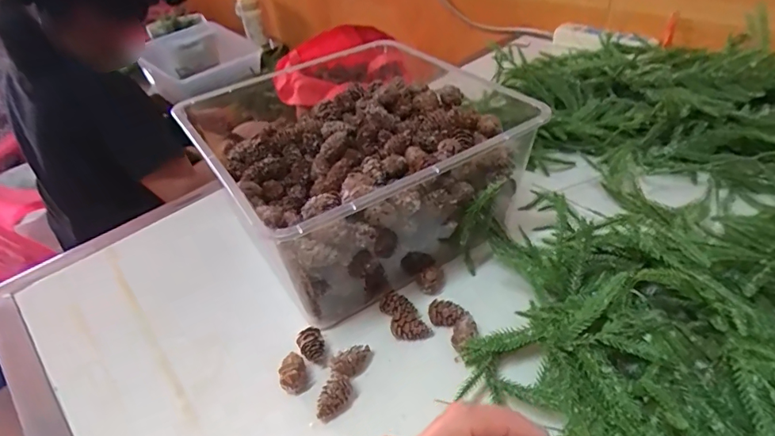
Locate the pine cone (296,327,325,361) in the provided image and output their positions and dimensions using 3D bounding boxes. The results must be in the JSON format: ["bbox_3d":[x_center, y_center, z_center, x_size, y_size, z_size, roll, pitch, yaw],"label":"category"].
[{"bbox_3d":[-0.067,0.116,0.416,0.022,0.022,0.026,-24,42,-18],"label":"pine cone"}]

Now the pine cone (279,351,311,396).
[{"bbox_3d":[-0.080,0.133,0.395,0.023,0.022,0.027,-21,41,-15],"label":"pine cone"}]

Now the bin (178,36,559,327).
[{"bbox_3d":[-0.021,-0.044,0.496,0.273,0.127,0.252,-27,43,-22],"label":"bin"}]

